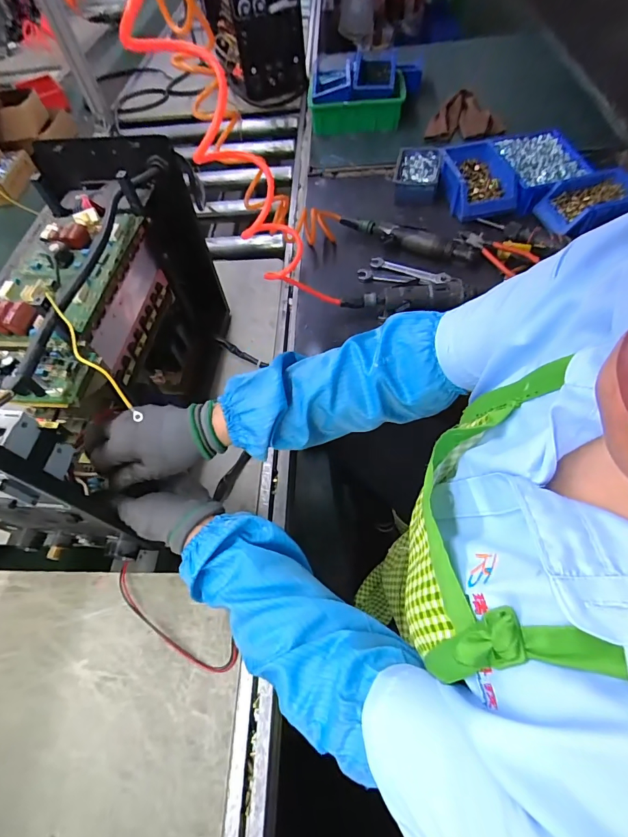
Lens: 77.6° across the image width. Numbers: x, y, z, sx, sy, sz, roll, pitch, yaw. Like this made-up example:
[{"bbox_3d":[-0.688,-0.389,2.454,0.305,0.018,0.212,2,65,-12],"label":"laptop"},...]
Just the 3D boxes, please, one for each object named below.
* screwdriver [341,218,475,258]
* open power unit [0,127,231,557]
[{"bbox_3d":[0.178,-0.359,0.786,0.278,0.043,0.052,19,62,16],"label":"screwdriver"},{"bbox_3d":[-0.276,-0.100,0.521,0.193,0.282,0.472,0,59,3],"label":"open power unit"}]

